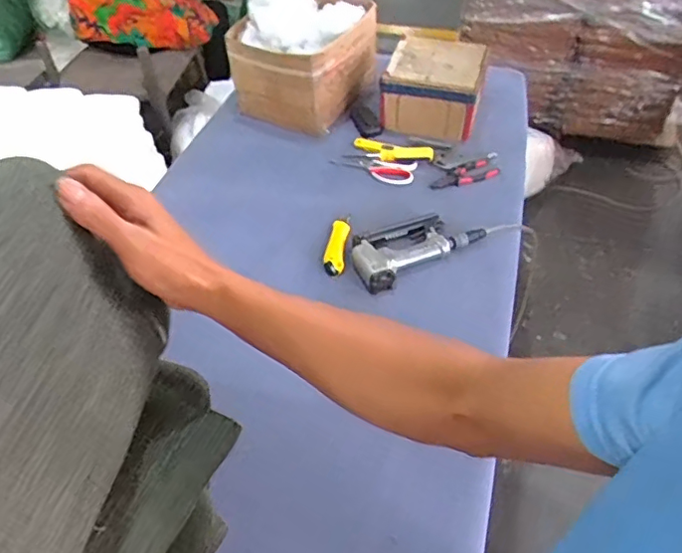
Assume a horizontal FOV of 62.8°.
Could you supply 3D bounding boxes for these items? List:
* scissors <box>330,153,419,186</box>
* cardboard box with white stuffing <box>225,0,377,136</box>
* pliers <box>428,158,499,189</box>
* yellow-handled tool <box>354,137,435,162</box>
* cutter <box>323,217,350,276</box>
[{"bbox_3d":[0.073,-0.242,1.218,0.186,0.016,0.081,21,51,21],"label":"scissors"},{"bbox_3d":[-0.086,-0.533,1.333,0.255,0.244,0.280,21,51,21],"label":"cardboard box with white stuffing"},{"bbox_3d":[0.264,-0.216,1.188,0.158,0.021,0.051,-23,50,-18],"label":"pliers"},{"bbox_3d":[0.111,-0.281,1.238,0.186,0.032,0.059,21,51,21],"label":"yellow-handled tool"},{"bbox_3d":[-0.009,-0.056,1.048,0.041,0.038,0.125,5,47,7],"label":"cutter"}]

